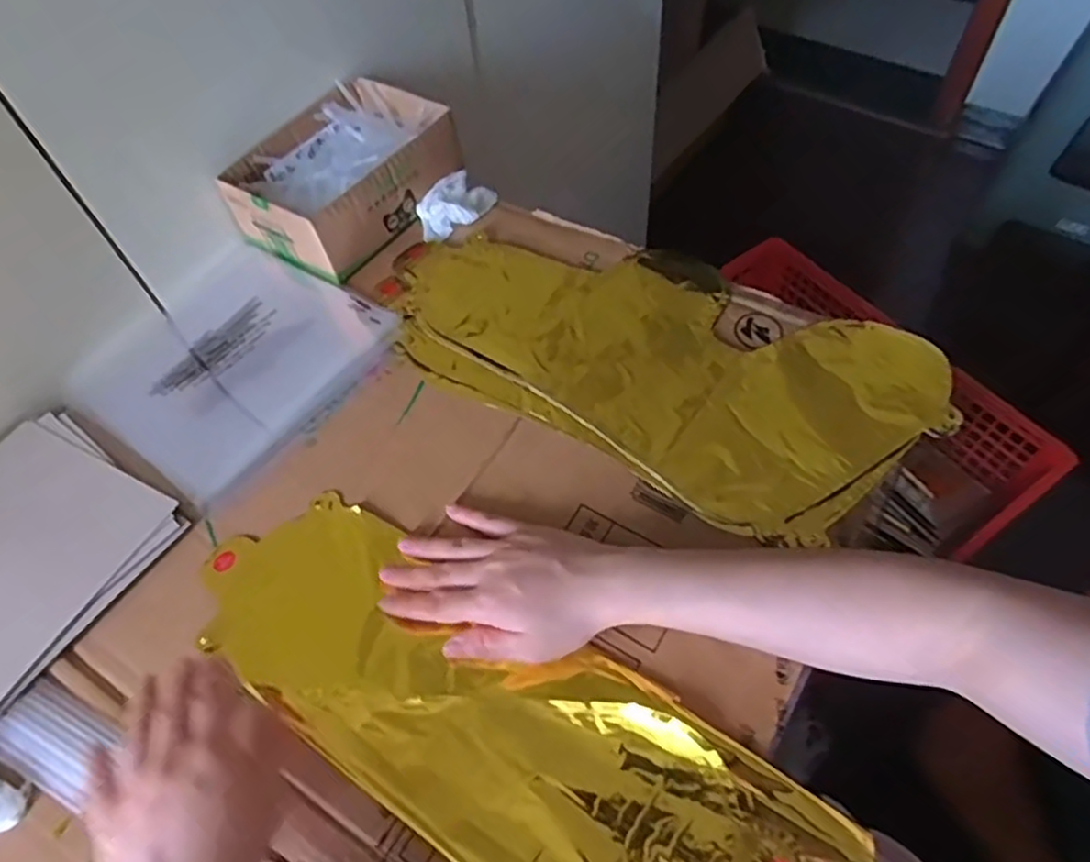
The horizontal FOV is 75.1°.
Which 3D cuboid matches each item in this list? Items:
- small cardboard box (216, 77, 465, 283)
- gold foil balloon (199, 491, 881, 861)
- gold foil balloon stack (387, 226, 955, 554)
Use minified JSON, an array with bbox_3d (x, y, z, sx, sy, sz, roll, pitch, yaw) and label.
[{"bbox_3d":[-0.183,-0.239,0.652,0.138,0.066,0.191,32,65,22],"label":"small cardboard box"},{"bbox_3d":[-0.029,0.173,0.416,0.410,0.017,0.137,25,62,17],"label":"gold foil balloon"},{"bbox_3d":[0.080,-0.074,0.558,0.418,0.022,0.218,27,63,20],"label":"gold foil balloon stack"}]

